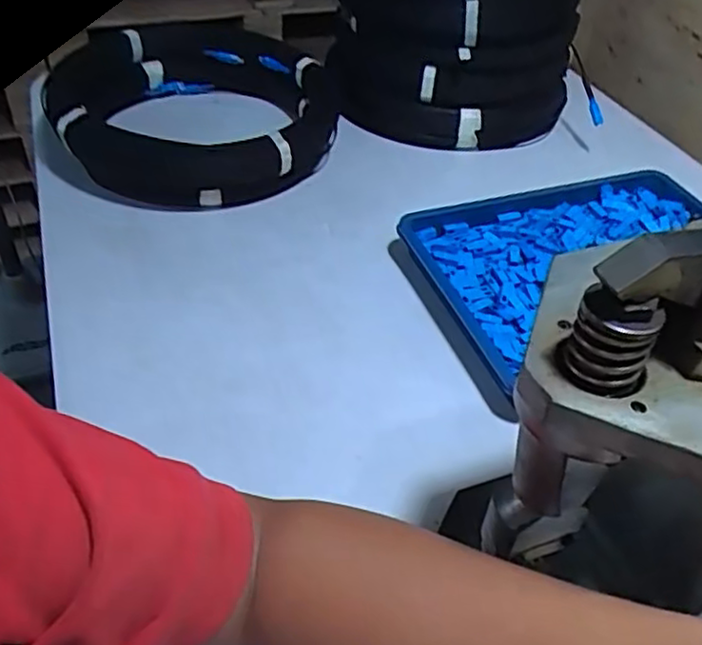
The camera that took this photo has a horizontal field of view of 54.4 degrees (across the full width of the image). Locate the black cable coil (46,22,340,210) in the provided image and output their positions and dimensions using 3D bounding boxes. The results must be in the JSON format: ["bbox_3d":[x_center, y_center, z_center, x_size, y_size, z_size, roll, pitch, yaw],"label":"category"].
[{"bbox_3d":[-0.152,-0.236,0.765,0.268,0.083,0.281,10,43,6],"label":"black cable coil"}]

